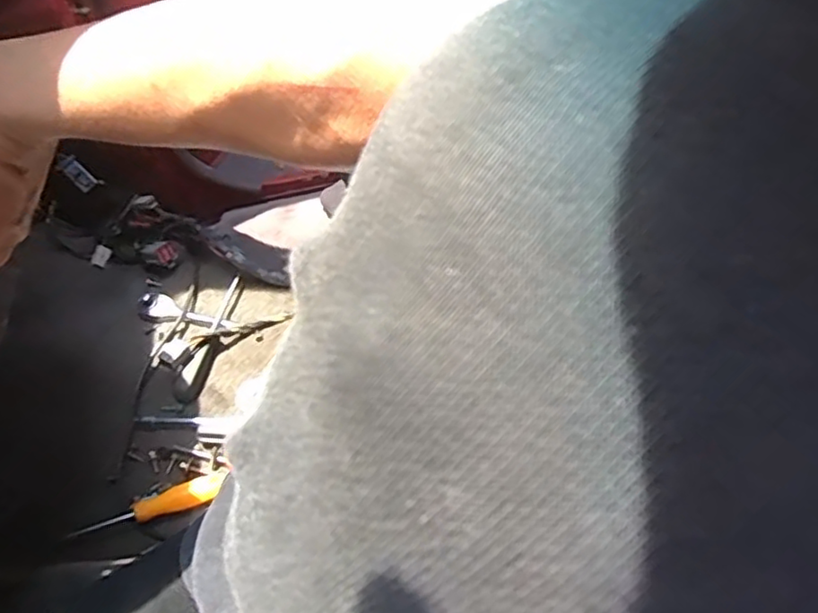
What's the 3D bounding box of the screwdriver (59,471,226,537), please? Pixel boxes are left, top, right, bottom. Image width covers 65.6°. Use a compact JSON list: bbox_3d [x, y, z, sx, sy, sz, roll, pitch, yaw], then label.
[{"bbox_3d":[-0.251,0.194,0.618,0.144,0.024,0.025,-21,51,-12],"label":"screwdriver"}]

